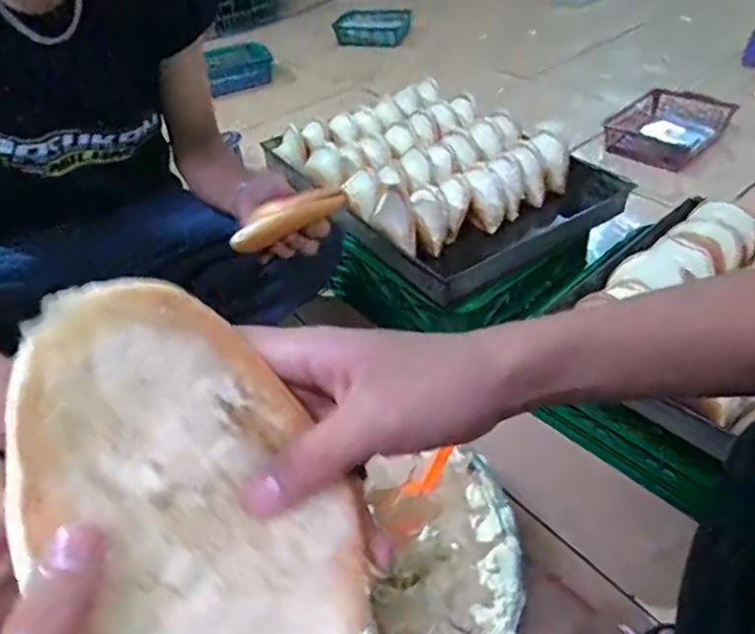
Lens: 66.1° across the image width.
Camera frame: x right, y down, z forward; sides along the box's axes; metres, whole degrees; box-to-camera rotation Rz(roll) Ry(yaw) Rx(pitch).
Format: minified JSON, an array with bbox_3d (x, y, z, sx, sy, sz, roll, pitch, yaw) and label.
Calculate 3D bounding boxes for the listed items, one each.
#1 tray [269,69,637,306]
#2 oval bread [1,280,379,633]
[{"bbox_3d":[0.106,-0.259,1.101,0.414,0.128,0.554,-29,47,-22],"label":"tray"},{"bbox_3d":[-0.068,0.070,0.215,0.108,0.020,0.170,-30,84,-37],"label":"oval bread"}]

